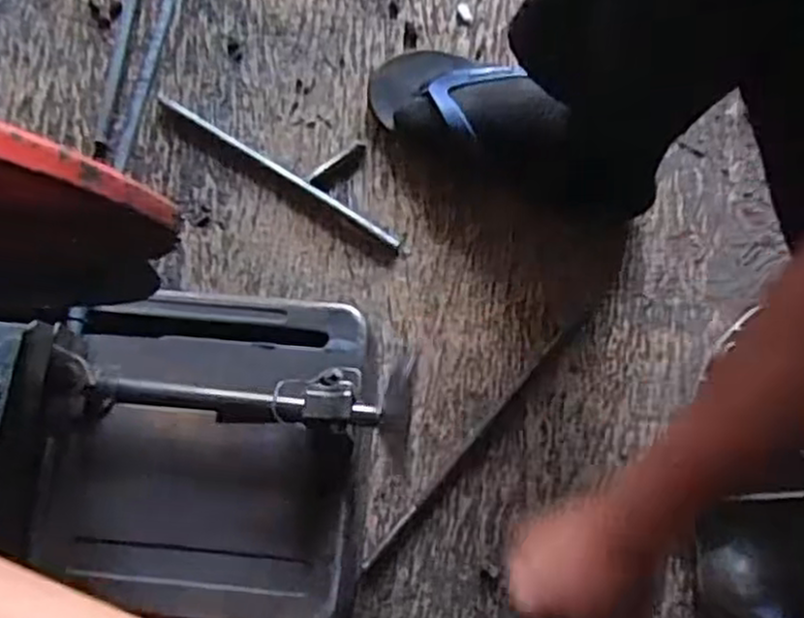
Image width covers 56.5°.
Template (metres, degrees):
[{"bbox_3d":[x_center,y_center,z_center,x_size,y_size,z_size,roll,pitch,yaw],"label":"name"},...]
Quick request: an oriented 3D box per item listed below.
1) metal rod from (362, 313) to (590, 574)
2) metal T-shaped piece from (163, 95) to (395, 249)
[{"bbox_3d":[0.067,0.112,0.648,0.008,0.004,0.289,41,81,10],"label":"metal rod"},{"bbox_3d":[-0.102,-0.156,0.708,0.267,0.012,0.064,32,79,9],"label":"metal T-shaped piece"}]

